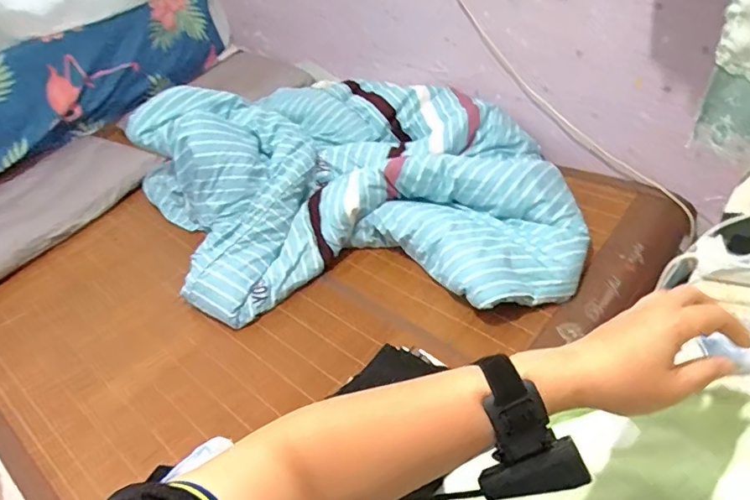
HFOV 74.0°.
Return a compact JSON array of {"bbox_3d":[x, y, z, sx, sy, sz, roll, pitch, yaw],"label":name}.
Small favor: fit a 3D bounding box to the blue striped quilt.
[{"bbox_3d":[-0.093,-0.236,1.404,1.221,0.293,0.881,-1,44,7],"label":"blue striped quilt"}]

